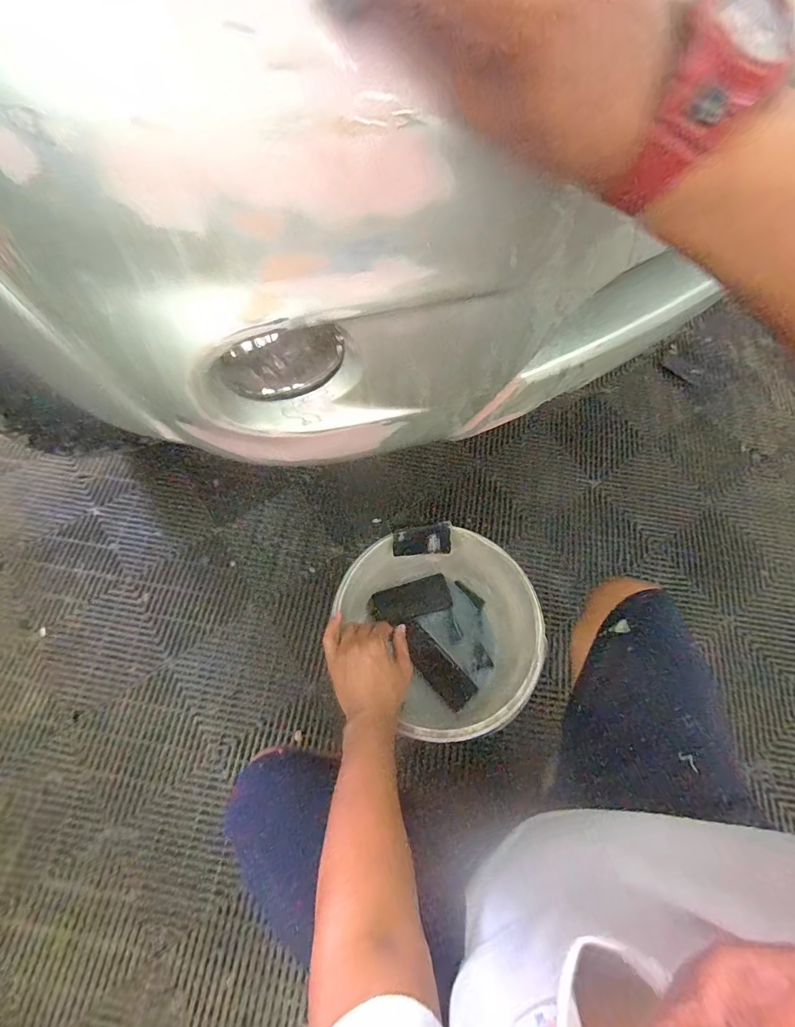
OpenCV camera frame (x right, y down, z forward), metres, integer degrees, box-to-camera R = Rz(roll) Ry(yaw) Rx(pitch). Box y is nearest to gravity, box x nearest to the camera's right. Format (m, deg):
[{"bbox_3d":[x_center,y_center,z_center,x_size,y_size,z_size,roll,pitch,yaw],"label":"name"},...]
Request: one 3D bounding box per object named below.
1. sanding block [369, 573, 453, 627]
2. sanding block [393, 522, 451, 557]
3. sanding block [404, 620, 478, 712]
[{"bbox_3d":[0.026,0.166,0.827,0.149,0.016,0.068,-15,68,-8],"label":"sanding block"},{"bbox_3d":[0.037,0.043,0.680,0.088,0.056,0.023,-6,44,-8],"label":"sanding block"},{"bbox_3d":[0.069,0.267,0.777,0.060,0.008,0.163,-35,71,-15],"label":"sanding block"}]

